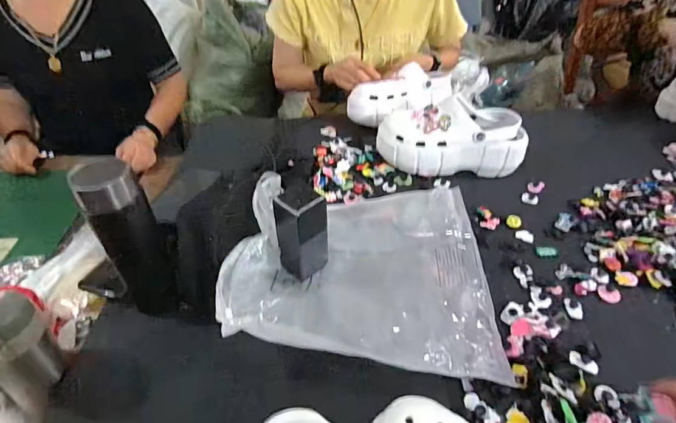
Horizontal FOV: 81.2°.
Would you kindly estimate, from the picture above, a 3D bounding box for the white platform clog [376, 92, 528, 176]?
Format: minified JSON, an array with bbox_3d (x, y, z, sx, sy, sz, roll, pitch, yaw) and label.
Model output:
[{"bbox_3d":[0.211,-0.142,0.750,0.264,0.107,0.112,0,41,1],"label":"white platform clog"}]

